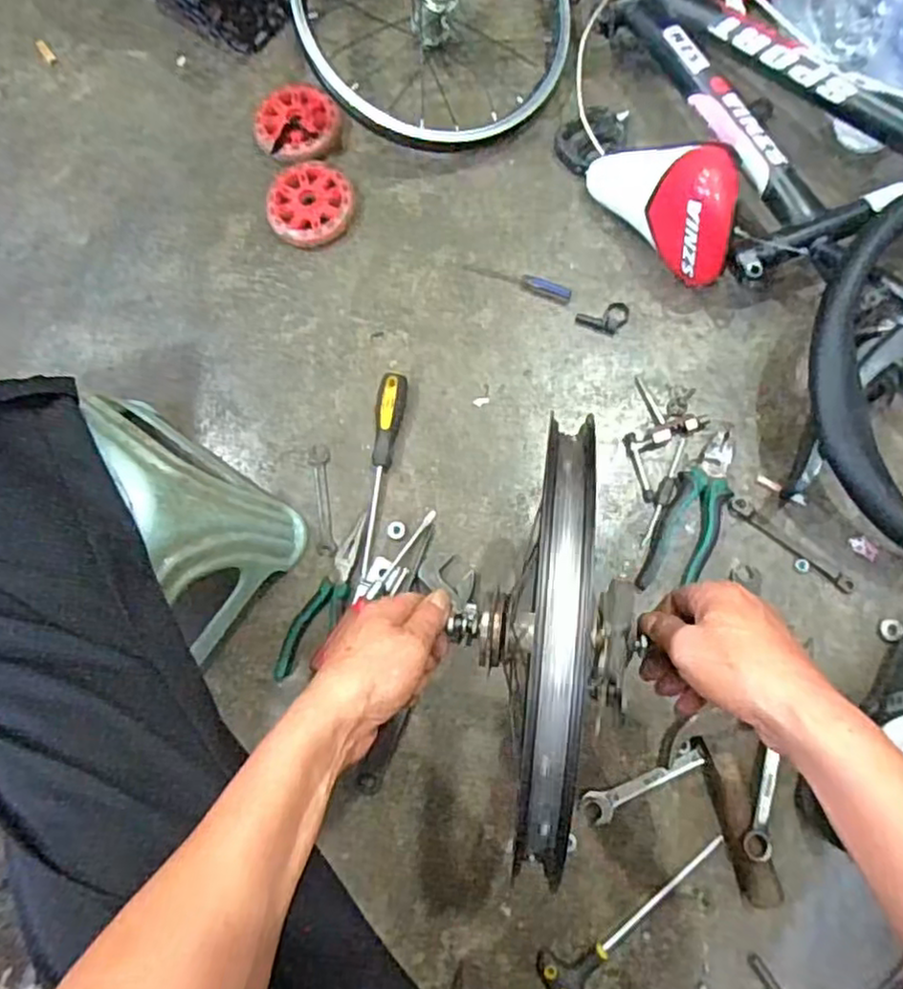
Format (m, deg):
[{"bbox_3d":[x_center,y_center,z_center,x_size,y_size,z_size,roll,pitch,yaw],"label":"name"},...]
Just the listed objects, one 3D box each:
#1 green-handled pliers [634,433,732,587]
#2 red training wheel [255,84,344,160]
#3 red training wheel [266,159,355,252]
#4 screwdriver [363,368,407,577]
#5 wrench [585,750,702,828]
[{"bbox_3d":[0.249,0.020,0.699,0.057,0.026,0.176,22,82,7],"label":"green-handled pliers"},{"bbox_3d":[-0.184,-0.444,0.816,0.098,0.025,0.094,-1,80,3],"label":"red training wheel"},{"bbox_3d":[-0.163,-0.339,0.793,0.097,0.020,0.102,-1,80,3],"label":"red training wheel"},{"bbox_3d":[-0.079,-0.023,0.722,0.027,0.029,0.217,9,80,5],"label":"screwdriver"},{"bbox_3d":[0.185,0.276,0.653,0.122,0.015,0.027,-29,79,-2],"label":"wrench"}]

